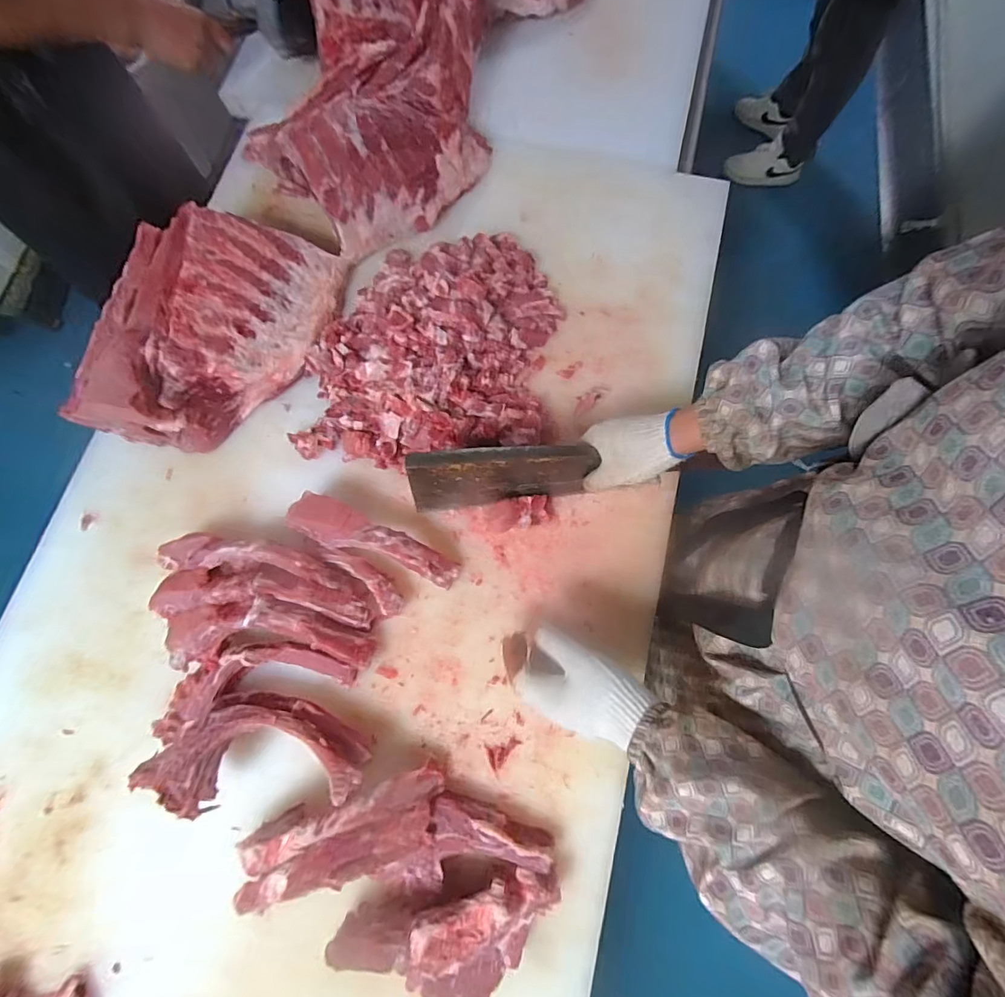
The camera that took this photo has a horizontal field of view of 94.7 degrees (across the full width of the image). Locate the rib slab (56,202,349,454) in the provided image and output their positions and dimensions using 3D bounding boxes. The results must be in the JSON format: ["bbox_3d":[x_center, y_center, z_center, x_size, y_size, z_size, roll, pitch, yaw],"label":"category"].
[{"bbox_3d":[-0.404,-0.228,0.624,0.298,0.106,0.307,8,76,1],"label":"rib slab"}]

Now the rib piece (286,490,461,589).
[{"bbox_3d":[-0.158,0.054,0.574,0.211,0.063,0.051,23,77,5],"label":"rib piece"}]

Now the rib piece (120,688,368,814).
[{"bbox_3d":[-0.259,0.267,0.502,0.215,0.094,0.106,-5,76,-2],"label":"rib piece"}]

